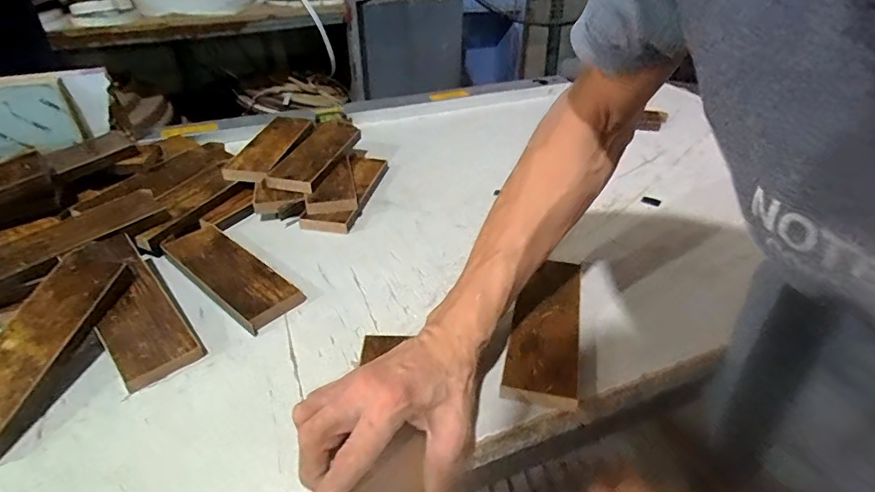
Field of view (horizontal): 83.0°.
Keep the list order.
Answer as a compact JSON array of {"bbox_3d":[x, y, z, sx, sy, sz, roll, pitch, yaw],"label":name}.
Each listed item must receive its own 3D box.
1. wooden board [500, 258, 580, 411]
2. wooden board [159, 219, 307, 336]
[{"bbox_3d":[0.096,0.070,0.443,0.057,0.019,0.171,8,35,12],"label":"wooden board"},{"bbox_3d":[-0.219,0.025,0.508,0.184,0.018,0.063,25,42,32],"label":"wooden board"}]

